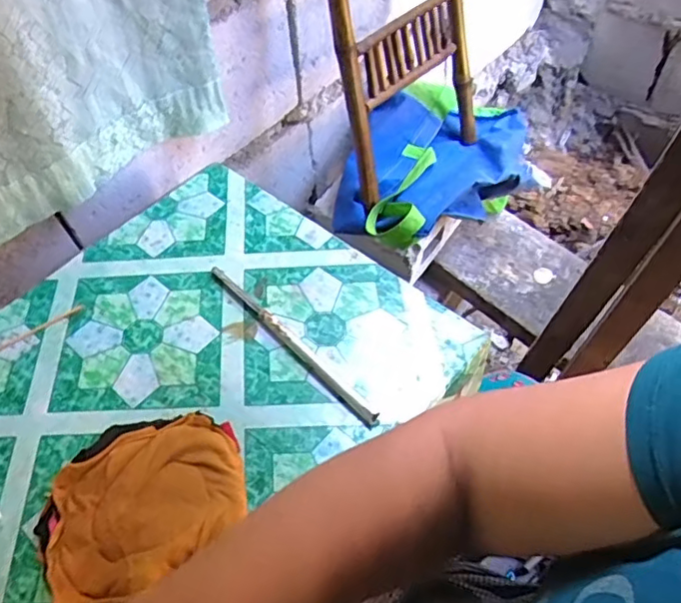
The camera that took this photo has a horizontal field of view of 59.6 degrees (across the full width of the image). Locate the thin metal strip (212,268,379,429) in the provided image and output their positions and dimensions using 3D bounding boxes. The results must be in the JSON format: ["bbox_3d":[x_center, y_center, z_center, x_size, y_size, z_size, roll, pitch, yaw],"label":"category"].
[{"bbox_3d":[-0.051,0.034,0.565,0.013,0.012,0.237,-37,59,-22],"label":"thin metal strip"}]

